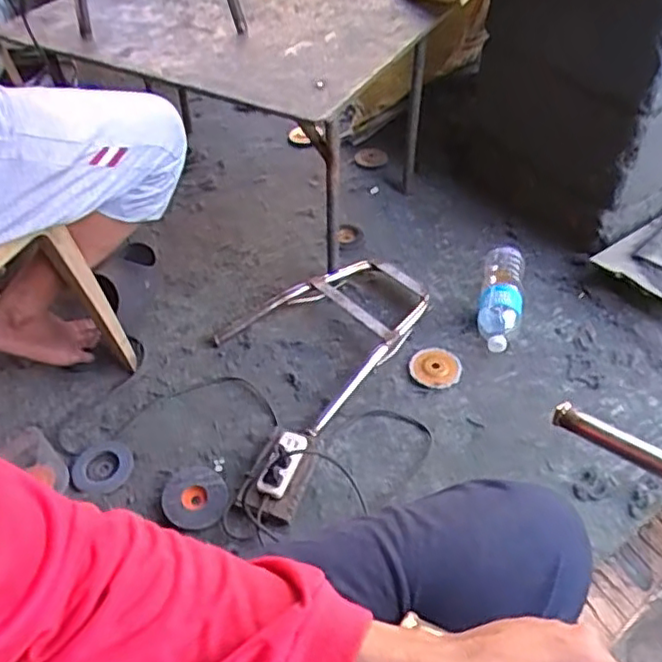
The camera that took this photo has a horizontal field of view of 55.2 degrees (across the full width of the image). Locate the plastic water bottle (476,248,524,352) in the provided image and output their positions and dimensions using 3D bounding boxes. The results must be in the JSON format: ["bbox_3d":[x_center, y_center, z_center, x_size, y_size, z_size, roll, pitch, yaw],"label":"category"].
[{"bbox_3d":[0.332,-0.060,1.241,0.080,0.070,0.258,8,47,12],"label":"plastic water bottle"}]

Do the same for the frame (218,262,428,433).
[{"bbox_3d":[-0.005,-0.021,1.244,0.369,0.078,0.320,-37,54,-27],"label":"frame"}]

